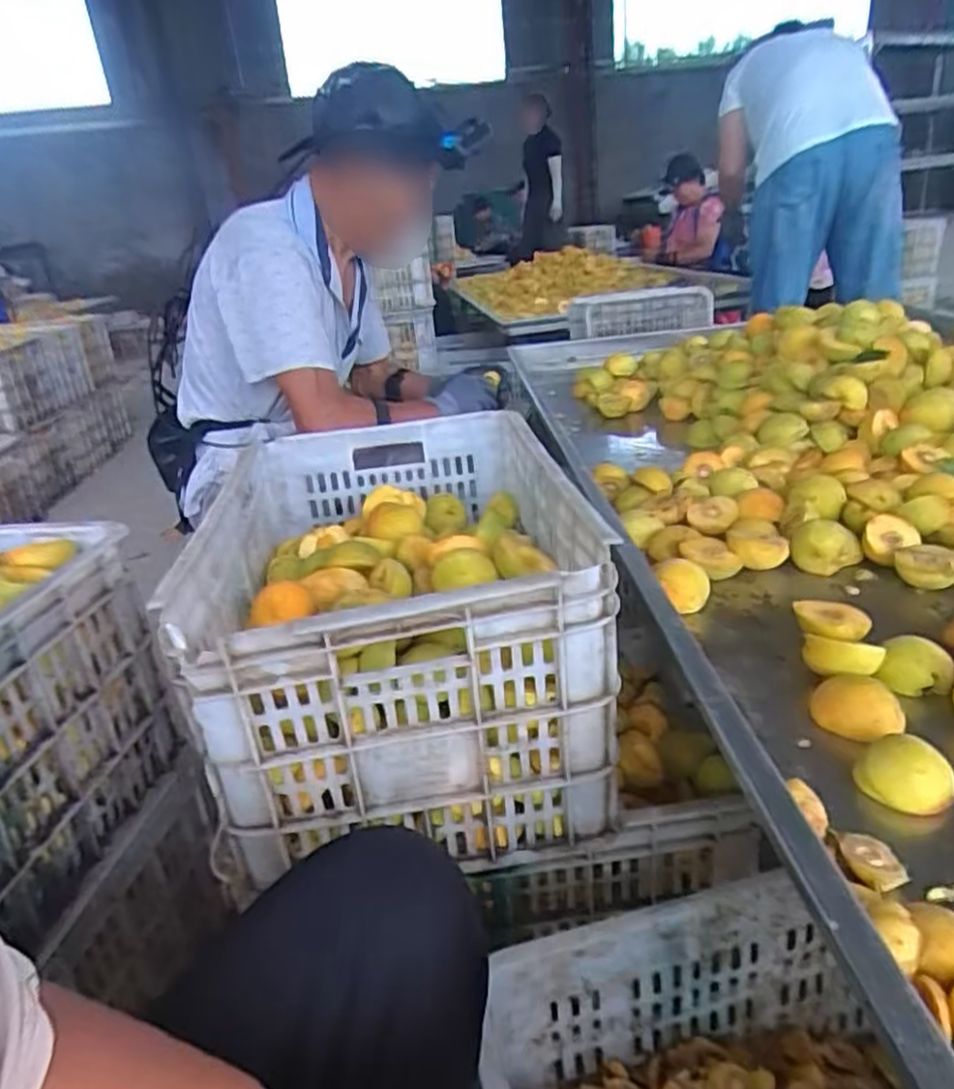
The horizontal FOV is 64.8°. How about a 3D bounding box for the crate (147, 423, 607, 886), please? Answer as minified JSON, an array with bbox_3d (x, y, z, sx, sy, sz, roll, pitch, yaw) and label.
[{"bbox_3d":[-0.080,0.054,0.828,0.354,0.261,0.569,-7,24,-2],"label":"crate"}]

